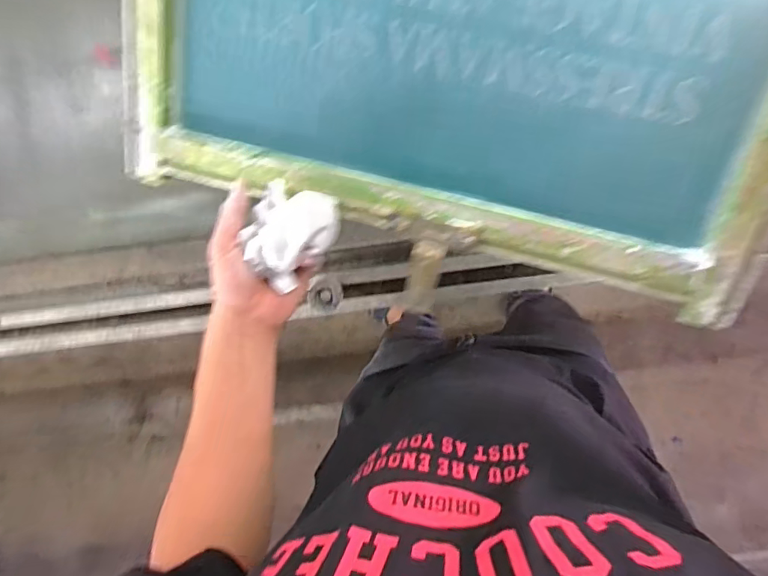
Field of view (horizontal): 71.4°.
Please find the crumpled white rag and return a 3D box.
[{"bbox_3d":[-0.083,-0.046,0.474,0.069,0.032,0.092,29,99,-3],"label":"crumpled white rag"}]

